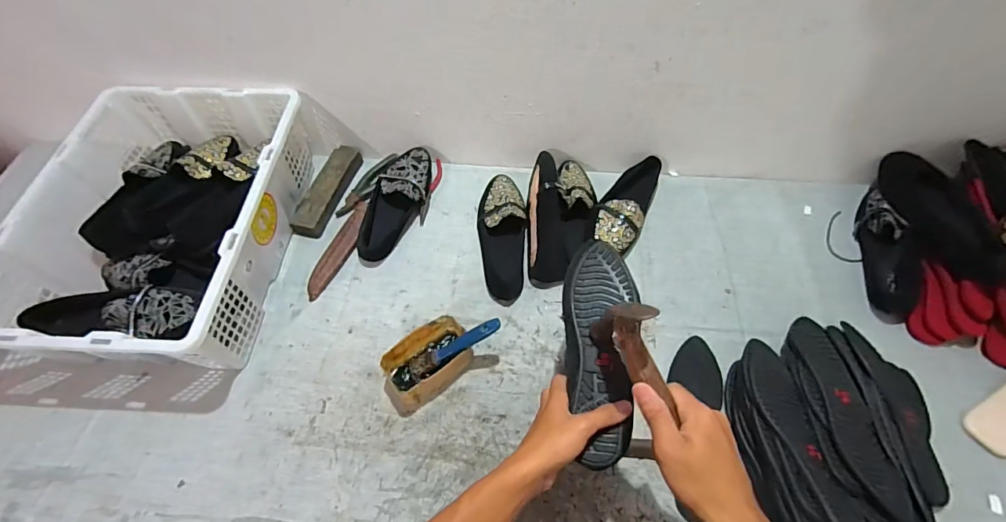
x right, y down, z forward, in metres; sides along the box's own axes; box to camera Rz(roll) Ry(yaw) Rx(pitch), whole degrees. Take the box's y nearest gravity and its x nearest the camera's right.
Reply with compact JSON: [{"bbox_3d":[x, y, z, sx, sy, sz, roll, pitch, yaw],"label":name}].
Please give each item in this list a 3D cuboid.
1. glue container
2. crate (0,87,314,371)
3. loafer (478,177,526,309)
[{"bbox_3d":[-0.112,0.149,0.654,0.138,0.063,0.076,-37,65,-19],"label":"glue container"},{"bbox_3d":[-0.526,-0.063,0.730,0.337,0.166,0.471,2,58,3],"label":"crate"},{"bbox_3d":[-0.002,-0.050,0.771,0.087,0.054,0.244,0,58,1],"label":"loafer"}]

